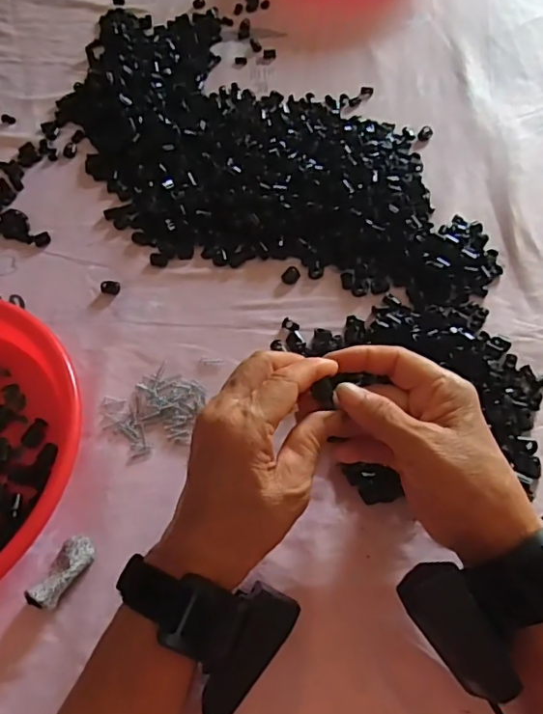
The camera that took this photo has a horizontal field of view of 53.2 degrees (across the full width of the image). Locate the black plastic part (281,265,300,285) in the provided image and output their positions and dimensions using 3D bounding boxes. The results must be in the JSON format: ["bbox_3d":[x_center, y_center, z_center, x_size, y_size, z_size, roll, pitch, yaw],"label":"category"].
[{"bbox_3d":[0.017,-0.072,0.471,0.016,0.005,0.015,-7,60,-3],"label":"black plastic part"}]

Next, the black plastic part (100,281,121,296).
[{"bbox_3d":[-0.140,-0.061,0.470,0.017,0.004,0.014,8,60,6],"label":"black plastic part"}]

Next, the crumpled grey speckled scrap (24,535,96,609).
[{"bbox_3d":[-0.132,0.136,0.344,0.022,0.015,0.047,23,50,14],"label":"crumpled grey speckled scrap"}]

